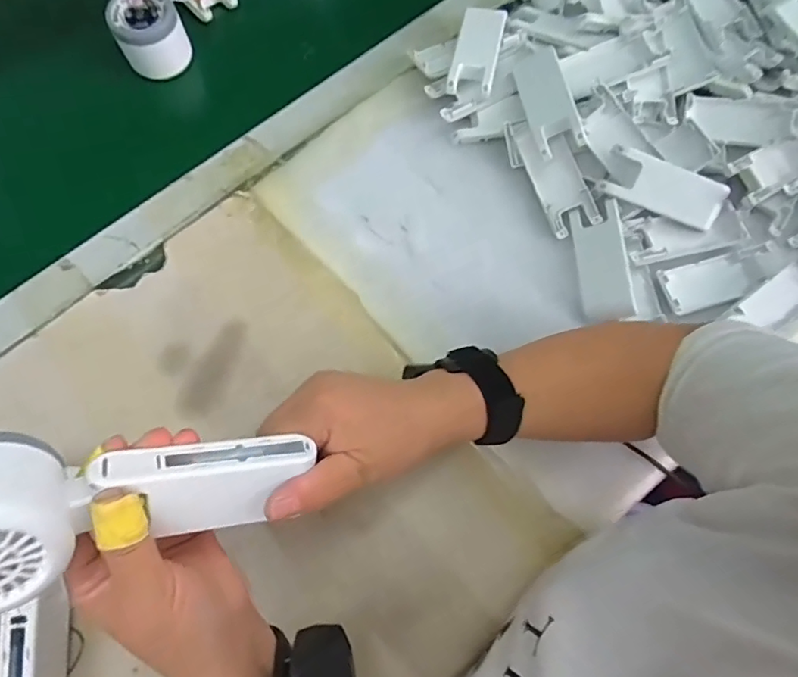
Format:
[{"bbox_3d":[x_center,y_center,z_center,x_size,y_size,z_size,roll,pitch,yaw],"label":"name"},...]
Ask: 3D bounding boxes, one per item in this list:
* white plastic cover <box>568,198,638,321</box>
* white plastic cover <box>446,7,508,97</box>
[{"bbox_3d":[0.168,-0.064,0.454,0.039,0.007,0.098,-13,76,32],"label":"white plastic cover"},{"bbox_3d":[0.072,-0.261,0.494,0.039,0.012,0.095,13,73,3],"label":"white plastic cover"}]

